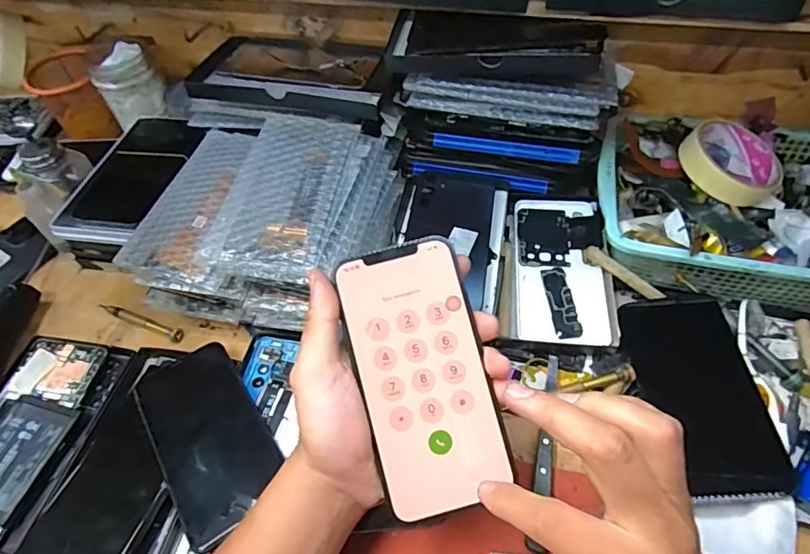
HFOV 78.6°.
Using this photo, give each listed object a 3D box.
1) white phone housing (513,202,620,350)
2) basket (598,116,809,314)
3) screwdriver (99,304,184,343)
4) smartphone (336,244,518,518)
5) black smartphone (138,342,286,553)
[{"bbox_3d":[0.146,-0.010,0.464,0.081,0.015,0.159,4,52,7],"label":"white phone housing"},{"bbox_3d":[0.318,-0.060,0.458,0.270,0.063,0.191,8,53,9],"label":"basket"},{"bbox_3d":[-0.256,0.043,0.481,0.099,0.008,0.012,16,55,16],"label":"screwdriver"},{"bbox_3d":[0.012,0.058,0.293,0.074,0.005,0.154,-13,83,-8],"label":"smartphone"},{"bbox_3d":[-0.155,0.115,0.385,0.077,0.006,0.143,-30,56,-18],"label":"black smartphone"}]

